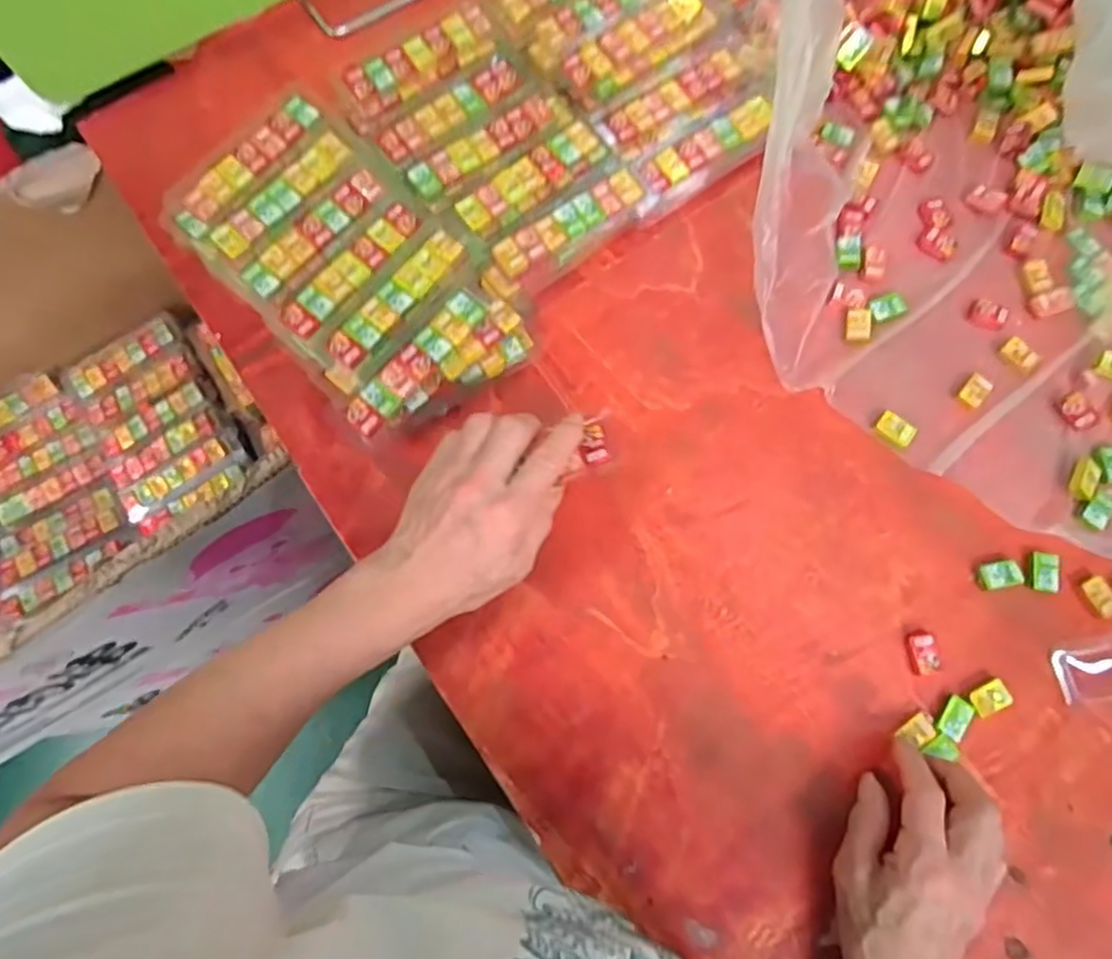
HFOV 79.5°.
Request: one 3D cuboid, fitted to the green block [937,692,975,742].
[{"bbox_3d":[0.258,0.154,0.431,0.014,0.006,0.026,36,79,8],"label":"green block"}]

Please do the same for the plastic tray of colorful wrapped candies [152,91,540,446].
[{"bbox_3d":[-0.150,-0.148,0.485,0.137,0.038,0.252,-43,80,-9],"label":"plastic tray of colorful wrapped candies"}]

